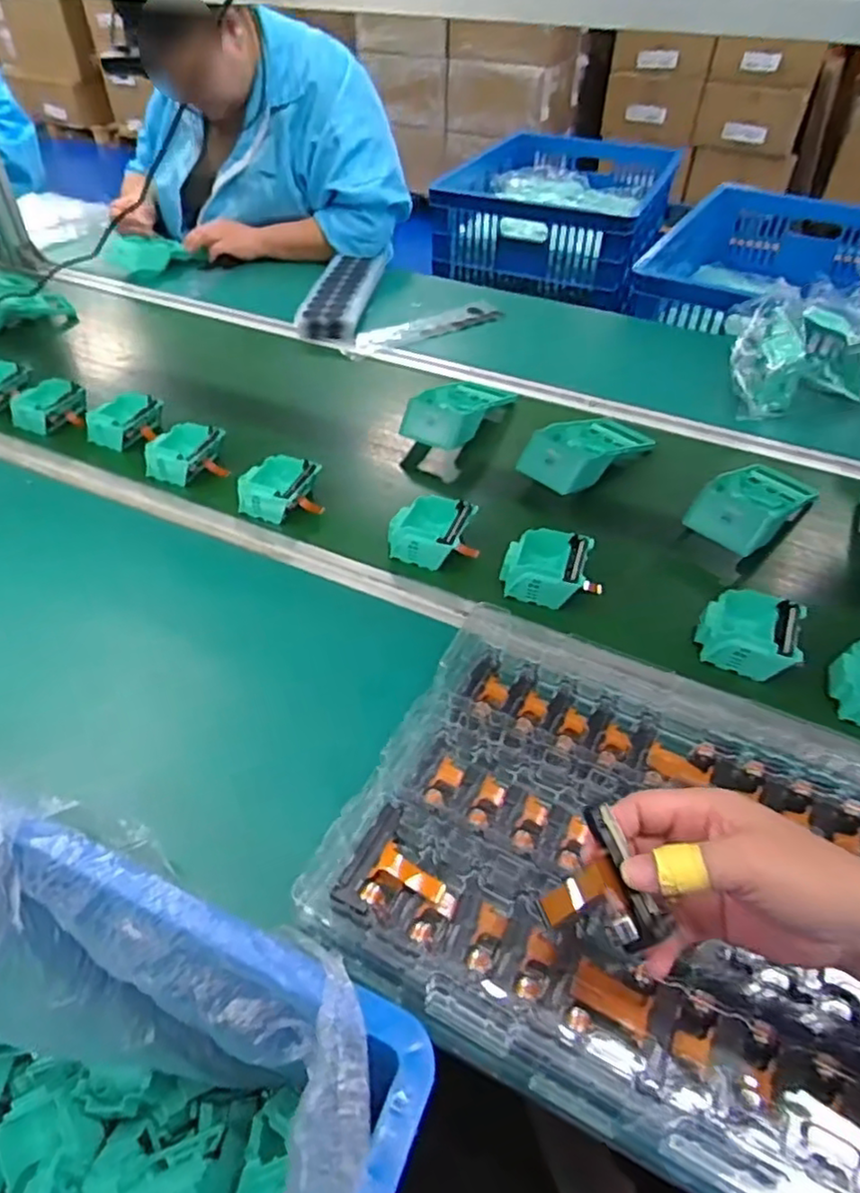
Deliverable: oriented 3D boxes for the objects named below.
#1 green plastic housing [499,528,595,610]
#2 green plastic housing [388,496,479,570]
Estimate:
[{"bbox_3d":[0.117,-0.029,0.675,0.088,0.038,0.081,14,48,16],"label":"green plastic housing"},{"bbox_3d":[0.001,-0.073,0.712,0.081,0.034,0.080,19,49,19],"label":"green plastic housing"}]

